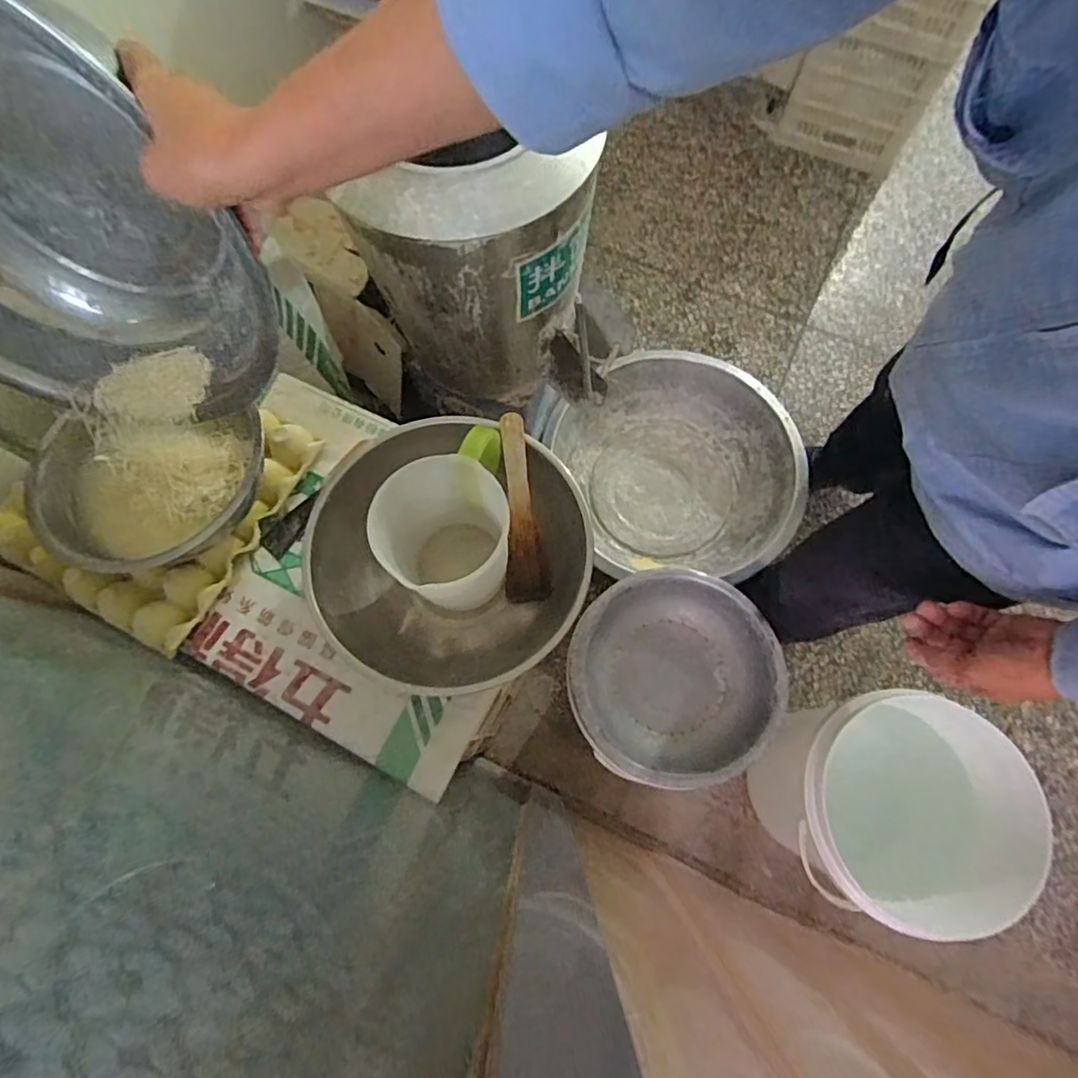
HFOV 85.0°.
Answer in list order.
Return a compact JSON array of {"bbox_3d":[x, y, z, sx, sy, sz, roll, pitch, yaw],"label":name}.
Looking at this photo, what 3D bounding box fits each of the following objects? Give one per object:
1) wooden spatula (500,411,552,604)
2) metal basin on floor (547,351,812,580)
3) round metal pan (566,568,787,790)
[{"bbox_3d":[-0.020,-0.031,0.638,0.045,0.015,0.204,-6,101,1],"label":"wooden spatula"},{"bbox_3d":[0.279,-0.160,1.235,0.495,0.147,0.463,-1,72,2],"label":"metal basin on floor"},{"bbox_3d":[0.195,0.199,0.872,0.289,0.087,0.286,-1,72,2],"label":"round metal pan"}]

